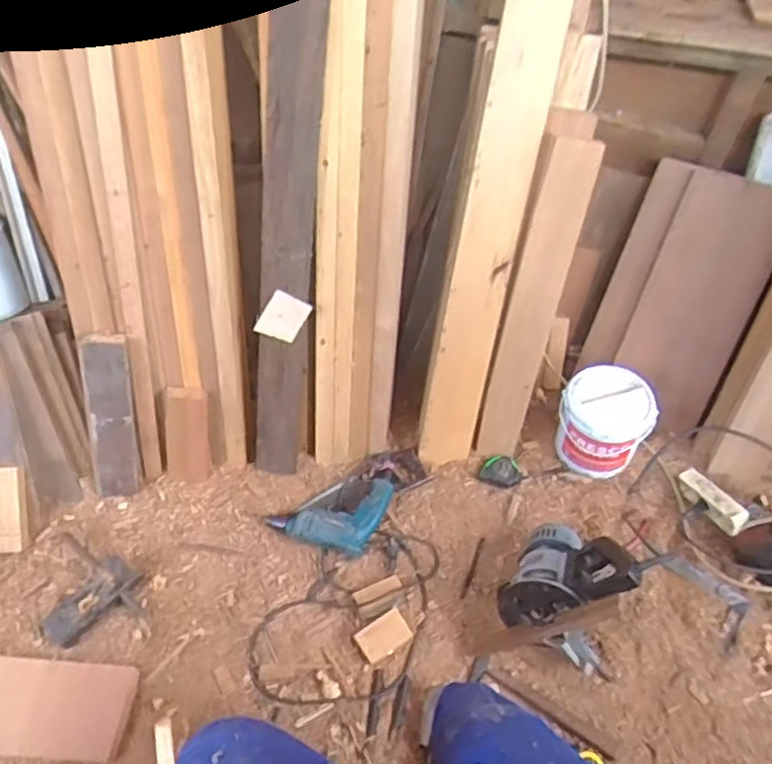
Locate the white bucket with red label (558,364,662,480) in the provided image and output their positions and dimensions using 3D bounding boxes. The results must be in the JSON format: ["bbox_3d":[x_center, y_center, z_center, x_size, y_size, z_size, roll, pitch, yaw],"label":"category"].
[{"bbox_3d":[0.467,0.080,1.425,0.182,0.208,0.189,2,52,-2],"label":"white bucket with red label"}]

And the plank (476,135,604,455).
[{"bbox_3d":[0.280,-0.120,1.258,0.081,0.657,0.028,15,36,9],"label":"plank"}]

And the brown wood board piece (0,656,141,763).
[{"bbox_3d":[-0.574,0.551,1.117,0.266,0.019,0.148,4,52,0],"label":"brown wood board piece"}]

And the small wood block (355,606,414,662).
[{"bbox_3d":[-0.003,0.476,1.243,0.097,0.016,0.063,-27,58,-22],"label":"small wood block"}]

